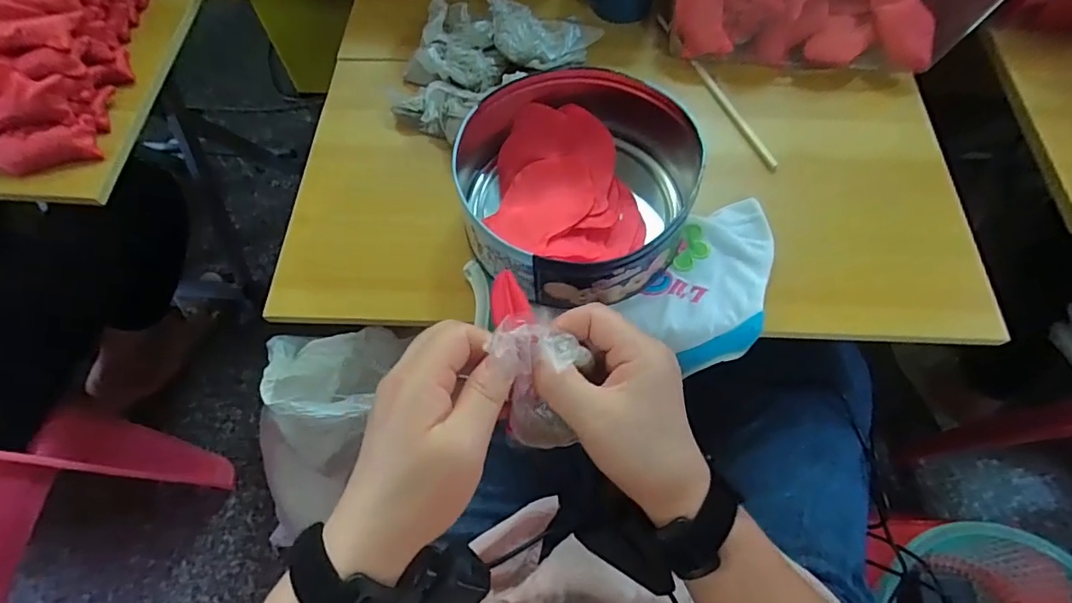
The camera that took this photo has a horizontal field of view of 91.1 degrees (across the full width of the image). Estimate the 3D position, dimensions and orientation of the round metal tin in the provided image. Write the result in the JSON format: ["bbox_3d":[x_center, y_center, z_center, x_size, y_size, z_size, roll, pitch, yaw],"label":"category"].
[{"bbox_3d":[0.035,-0.096,0.438,0.194,0.073,0.193,0,64,0],"label":"round metal tin"}]

